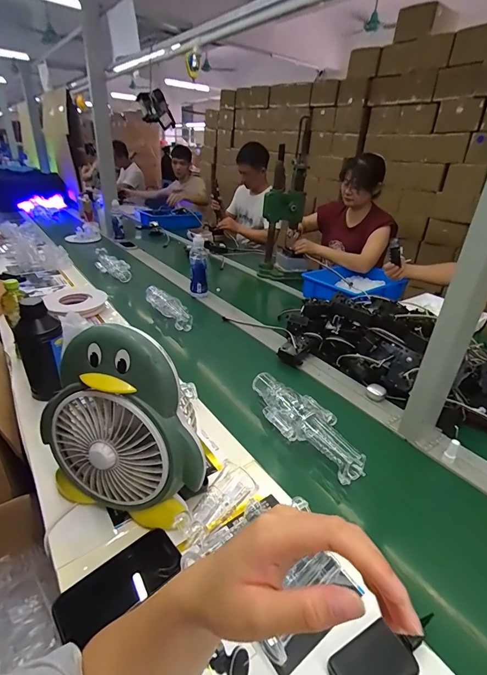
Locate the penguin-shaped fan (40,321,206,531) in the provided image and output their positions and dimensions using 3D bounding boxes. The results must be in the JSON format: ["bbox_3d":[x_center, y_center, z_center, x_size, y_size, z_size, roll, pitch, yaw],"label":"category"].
[{"bbox_3d":[-0.176,0.125,0.475,0.250,0.271,0.078,12,29,14],"label":"penguin-shaped fan"}]

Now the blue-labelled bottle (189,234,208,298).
[{"bbox_3d":[-0.170,-0.266,1.286,0.071,0.209,0.064,-1,29,-10],"label":"blue-labelled bottle"}]

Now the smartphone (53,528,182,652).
[{"bbox_3d":[-0.158,0.316,0.439,0.147,0.012,0.063,-24,59,-29],"label":"smartphone"}]

